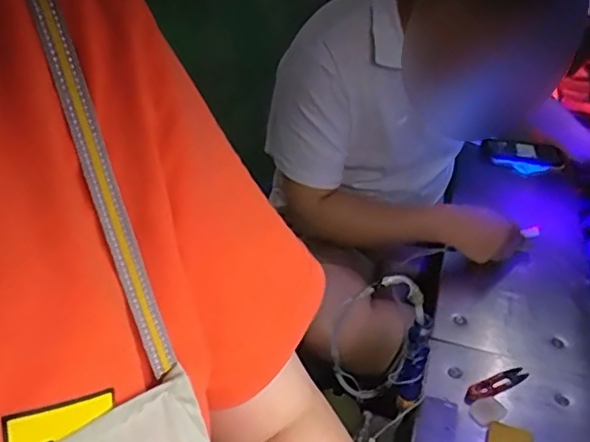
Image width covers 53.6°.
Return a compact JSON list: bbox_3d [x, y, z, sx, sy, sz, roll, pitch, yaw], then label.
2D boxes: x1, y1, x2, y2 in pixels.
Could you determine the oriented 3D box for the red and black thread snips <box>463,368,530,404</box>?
[{"bbox_3d":[0.262,0.215,0.766,0.100,0.010,0.026,-14,40,-27],"label":"red and black thread snips"}]

